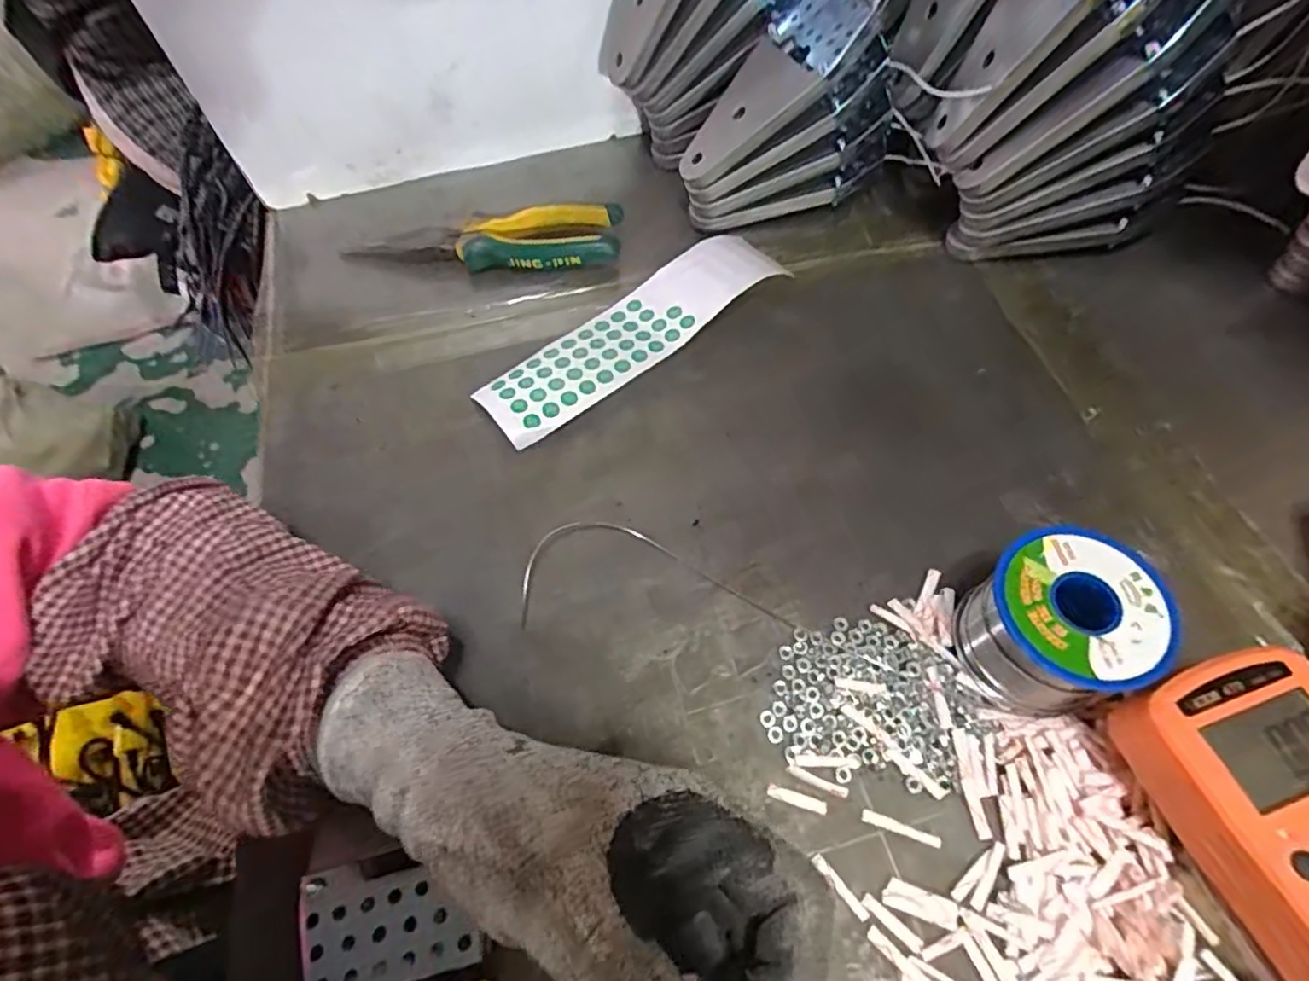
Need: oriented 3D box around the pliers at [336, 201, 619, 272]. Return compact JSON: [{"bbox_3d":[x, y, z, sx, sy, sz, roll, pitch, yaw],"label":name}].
[{"bbox_3d":[-0.118,-0.174,0.442,0.186,0.022,0.046,1,60,3],"label":"pliers"}]

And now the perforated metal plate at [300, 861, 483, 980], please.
[{"bbox_3d":[-0.098,0.158,0.235,0.061,0.005,0.043,-14,56,-6],"label":"perforated metal plate"}]

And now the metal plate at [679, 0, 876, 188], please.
[{"bbox_3d":[0.072,-0.254,0.402,0.142,0.013,0.064,-42,60,22],"label":"metal plate"}]

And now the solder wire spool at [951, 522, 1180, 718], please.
[{"bbox_3d":[0.170,0.059,0.275,0.061,0.063,0.063,-1,60,1],"label":"solder wire spool"}]

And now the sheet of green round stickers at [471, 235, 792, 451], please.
[{"bbox_3d":[-0.013,-0.104,0.400,0.210,0.024,0.061,-36,65,-18],"label":"sheet of green round stickers"}]

